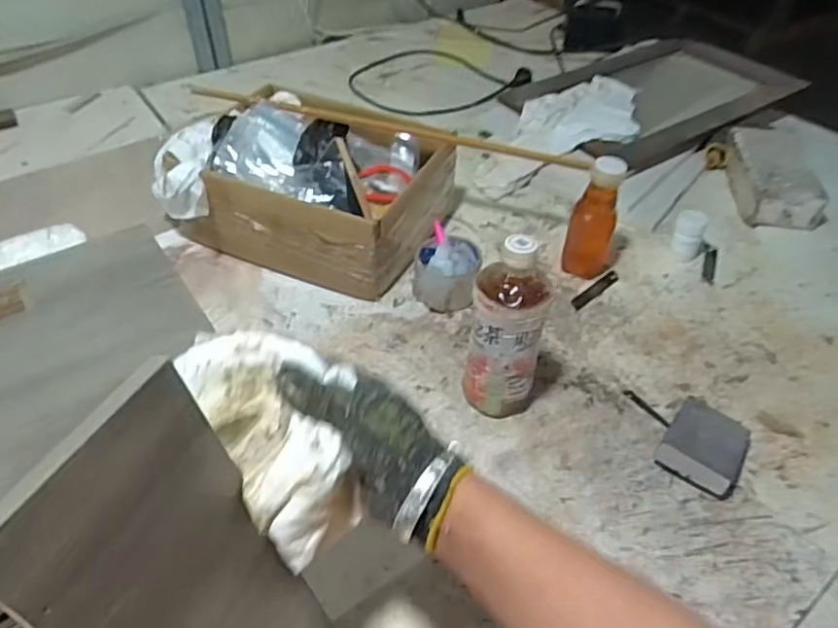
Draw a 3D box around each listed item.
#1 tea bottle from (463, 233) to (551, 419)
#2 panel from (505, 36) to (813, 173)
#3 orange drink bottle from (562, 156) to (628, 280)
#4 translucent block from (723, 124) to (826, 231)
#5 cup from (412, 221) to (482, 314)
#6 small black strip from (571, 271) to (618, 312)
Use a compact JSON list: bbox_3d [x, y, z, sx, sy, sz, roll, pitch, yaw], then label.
[{"bbox_3d":[0.084,0.022,0.607,0.072,0.199,0.060,-13,45,-13],"label":"tea bottle"},{"bbox_3d":[0.437,-0.398,1.121,0.531,0.045,0.292,-24,52,-27],"label":"panel"},{"bbox_3d":[0.226,-0.125,0.795,0.057,0.160,0.071,14,45,14],"label":"orange drink bottle"},{"bbox_3d":[0.554,-0.230,0.975,0.109,0.052,0.233,5,44,5],"label":"translucent block"},{"bbox_3d":[0.036,-0.055,0.770,0.080,0.066,0.089,9,45,10],"label":"cup"},{"bbox_3d":[0.234,-0.032,0.820,0.095,0.004,0.019,-32,52,-29],"label":"small black strip"}]

